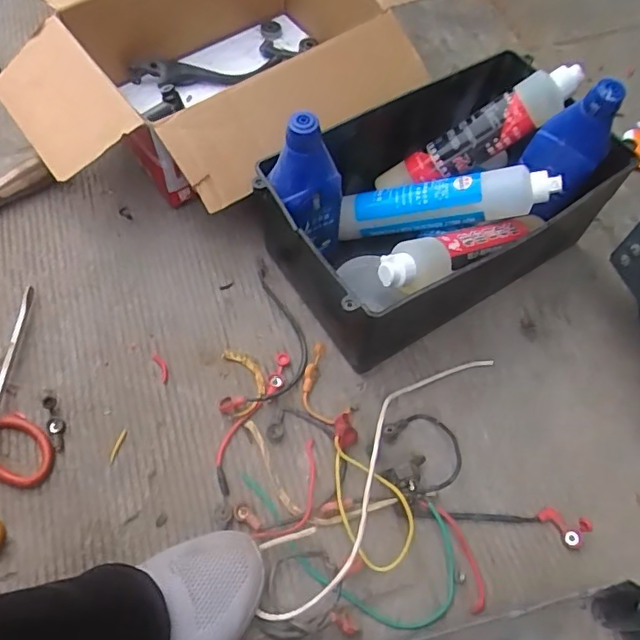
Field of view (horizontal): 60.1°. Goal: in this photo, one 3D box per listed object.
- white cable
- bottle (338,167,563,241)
[{"bbox_3d":[0.057,0.139,0.532,0.063,0.032,0.334,35,67,16],"label":"white cable"},{"bbox_3d":[0.135,-0.125,0.599,0.226,0.050,0.060,-6,60,21],"label":"bottle"}]

